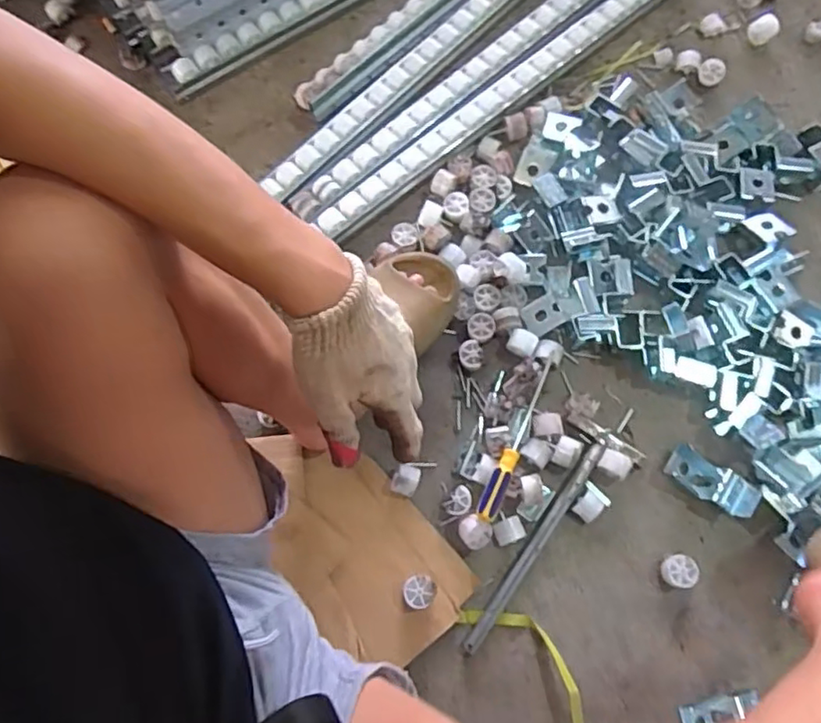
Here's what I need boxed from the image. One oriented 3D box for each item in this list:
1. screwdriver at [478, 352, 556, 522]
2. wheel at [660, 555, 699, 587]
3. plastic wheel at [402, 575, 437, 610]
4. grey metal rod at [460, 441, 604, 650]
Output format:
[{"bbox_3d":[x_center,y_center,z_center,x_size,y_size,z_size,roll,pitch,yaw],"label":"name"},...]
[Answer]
[{"bbox_3d":[0.133,0.086,0.742,0.023,0.030,0.226,25,73,7],"label":"screwdriver"},{"bbox_3d":[0.309,0.241,0.711,0.037,0.019,0.036,0,72,-1],"label":"wheel"},{"bbox_3d":[0.010,0.257,0.688,0.036,0.026,0.034,0,72,-1],"label":"plastic wheel"},{"bbox_3d":[0.147,0.213,0.721,0.019,0.014,0.281,36,75,10],"label":"grey metal rod"}]

